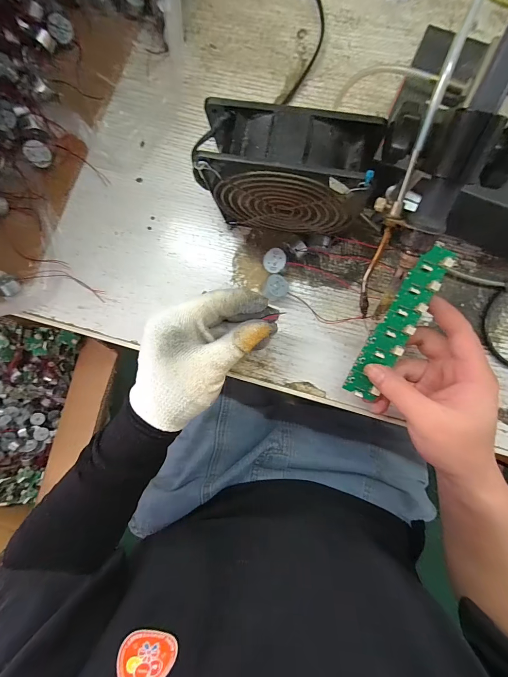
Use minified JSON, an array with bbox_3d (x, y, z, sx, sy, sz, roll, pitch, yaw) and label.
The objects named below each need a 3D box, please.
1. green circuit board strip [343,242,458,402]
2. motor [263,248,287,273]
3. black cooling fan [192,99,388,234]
[{"bbox_3d":[0.123,-0.010,0.259,0.032,0.006,0.139,29,104,5],"label":"green circuit board strip"},{"bbox_3d":[0.021,-0.076,0.306,0.022,0.020,0.024,1,89,5],"label":"motor"},{"bbox_3d":[0.025,-0.124,0.255,0.123,0.121,0.048,9,92,5],"label":"black cooling fan"}]

